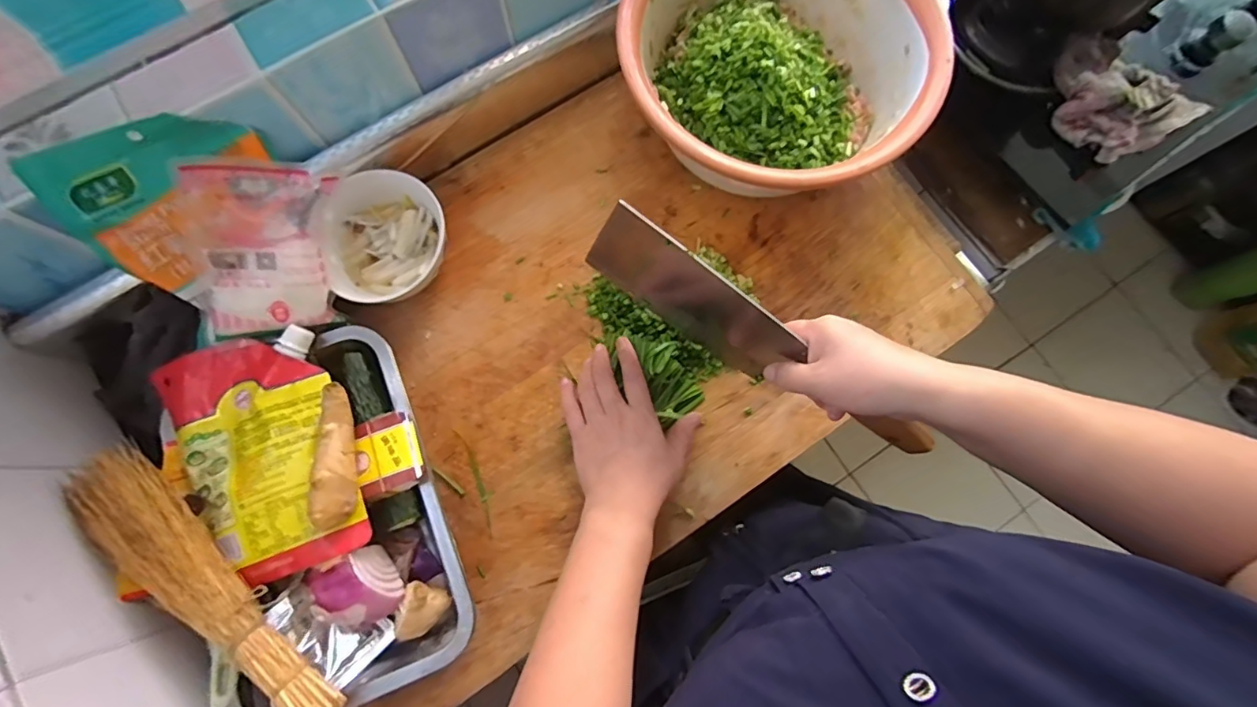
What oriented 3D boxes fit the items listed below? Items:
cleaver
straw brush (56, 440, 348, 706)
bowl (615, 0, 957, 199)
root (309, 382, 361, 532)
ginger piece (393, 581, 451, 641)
[{"bbox_3d":[0.096,-0.009,0.415,0.284,0.105,0.019,35,79,-3],"label":"cleaver"},{"bbox_3d":[-0.315,0.177,0.394,0.263,0.032,0.059,43,80,8],"label":"straw brush"},{"bbox_3d":[0.139,-0.277,0.526,0.281,0.112,0.273,0,77,0],"label":"bowl"},{"bbox_3d":[-0.229,0.079,0.419,0.026,0.030,0.108,-3,78,-1],"label":"root"},{"bbox_3d":[-0.174,0.214,0.437,0.034,0.022,0.047,32,79,6],"label":"ginger piece"}]

